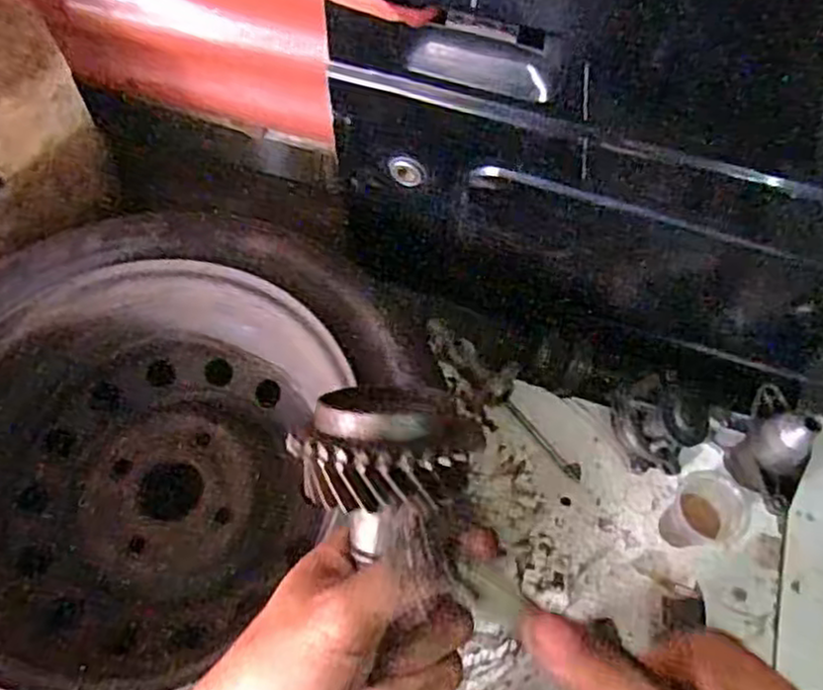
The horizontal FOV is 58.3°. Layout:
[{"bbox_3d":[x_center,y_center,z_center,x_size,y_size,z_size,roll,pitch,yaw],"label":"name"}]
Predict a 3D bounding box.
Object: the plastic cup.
[{"bbox_3d":[0.300,0.169,0.751,0.067,0.093,0.069,2,60,-3],"label":"plastic cup"}]

